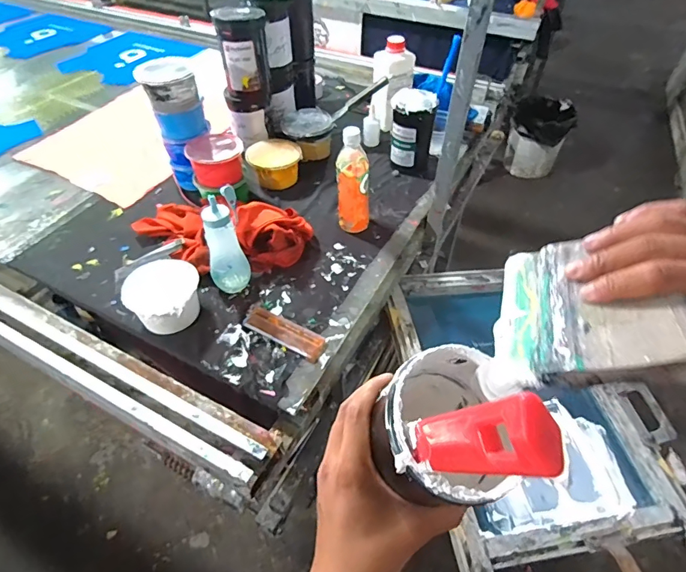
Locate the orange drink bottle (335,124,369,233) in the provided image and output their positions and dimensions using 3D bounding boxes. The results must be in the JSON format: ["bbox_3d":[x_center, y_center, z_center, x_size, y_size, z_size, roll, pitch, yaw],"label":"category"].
[{"bbox_3d":[0.021,-0.201,0.866,0.068,0.213,0.055,-1,47,-3],"label":"orange drink bottle"}]

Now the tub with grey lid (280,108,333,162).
[{"bbox_3d":[-0.089,-0.382,1.102,0.127,0.064,0.150,-7,47,-8],"label":"tub with grey lid"}]

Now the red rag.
[{"bbox_3d":[-0.128,-0.110,0.842,0.109,0.108,0.147,17,49,13],"label":"red rag"}]

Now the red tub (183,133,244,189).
[{"bbox_3d":[-0.272,-0.270,0.933,0.116,0.067,0.106,-18,50,-18],"label":"red tub"}]

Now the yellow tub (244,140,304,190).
[{"bbox_3d":[-0.158,-0.282,1.026,0.129,0.061,0.101,-10,48,-12],"label":"yellow tub"}]

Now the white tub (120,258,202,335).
[{"bbox_3d":[-0.304,0.025,0.753,0.110,0.087,0.115,1,47,-1],"label":"white tub"}]

